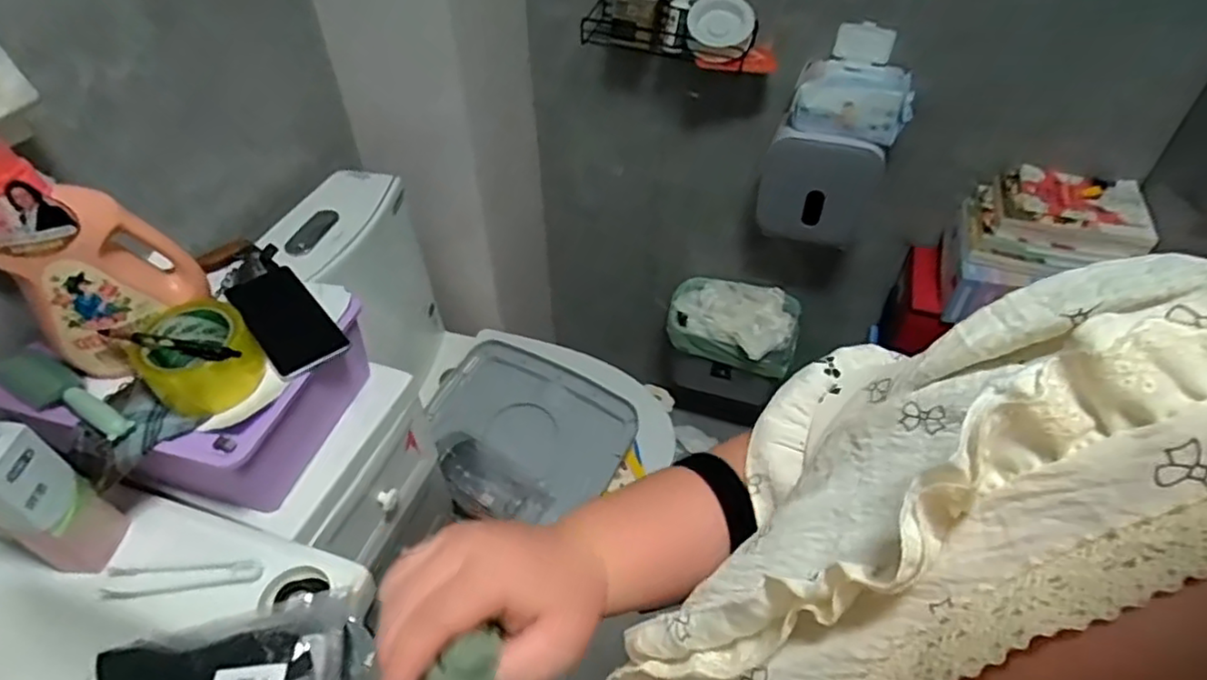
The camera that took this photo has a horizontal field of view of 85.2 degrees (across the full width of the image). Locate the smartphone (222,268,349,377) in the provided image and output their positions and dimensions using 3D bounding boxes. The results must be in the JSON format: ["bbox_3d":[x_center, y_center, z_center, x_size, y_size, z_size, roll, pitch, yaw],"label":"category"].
[{"bbox_3d":[-0.344,-0.026,0.710,0.075,0.015,0.170,-32,54,-27],"label":"smartphone"}]

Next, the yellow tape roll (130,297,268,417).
[{"bbox_3d":[-0.390,0.016,0.639,0.097,0.062,0.095,0,46,0],"label":"yellow tape roll"}]

